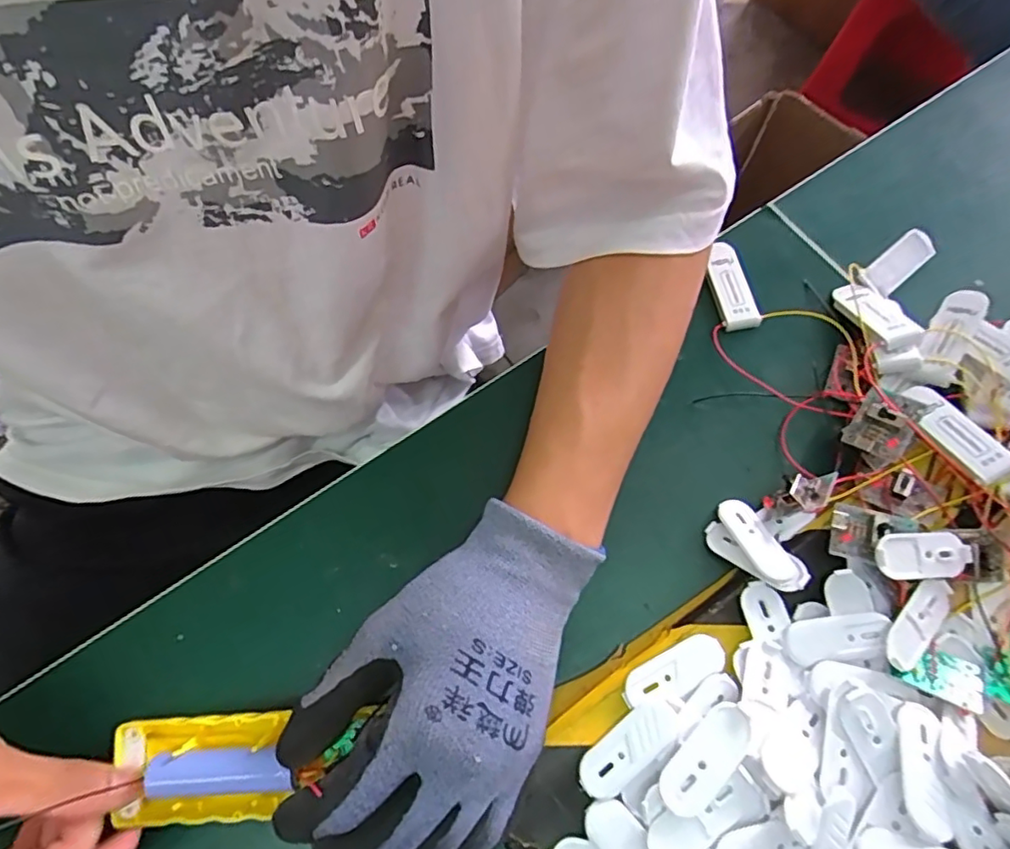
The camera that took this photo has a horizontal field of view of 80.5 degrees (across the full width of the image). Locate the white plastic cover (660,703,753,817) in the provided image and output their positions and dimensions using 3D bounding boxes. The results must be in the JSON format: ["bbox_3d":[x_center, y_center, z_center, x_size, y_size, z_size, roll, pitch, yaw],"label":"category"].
[{"bbox_3d":[0.083,0.137,0.244,0.018,0.005,0.047,40,77,15],"label":"white plastic cover"}]

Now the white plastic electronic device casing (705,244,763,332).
[{"bbox_3d":[0.131,-0.082,0.351,0.021,0.009,0.057,-13,70,-2],"label":"white plastic electronic device casing"}]

